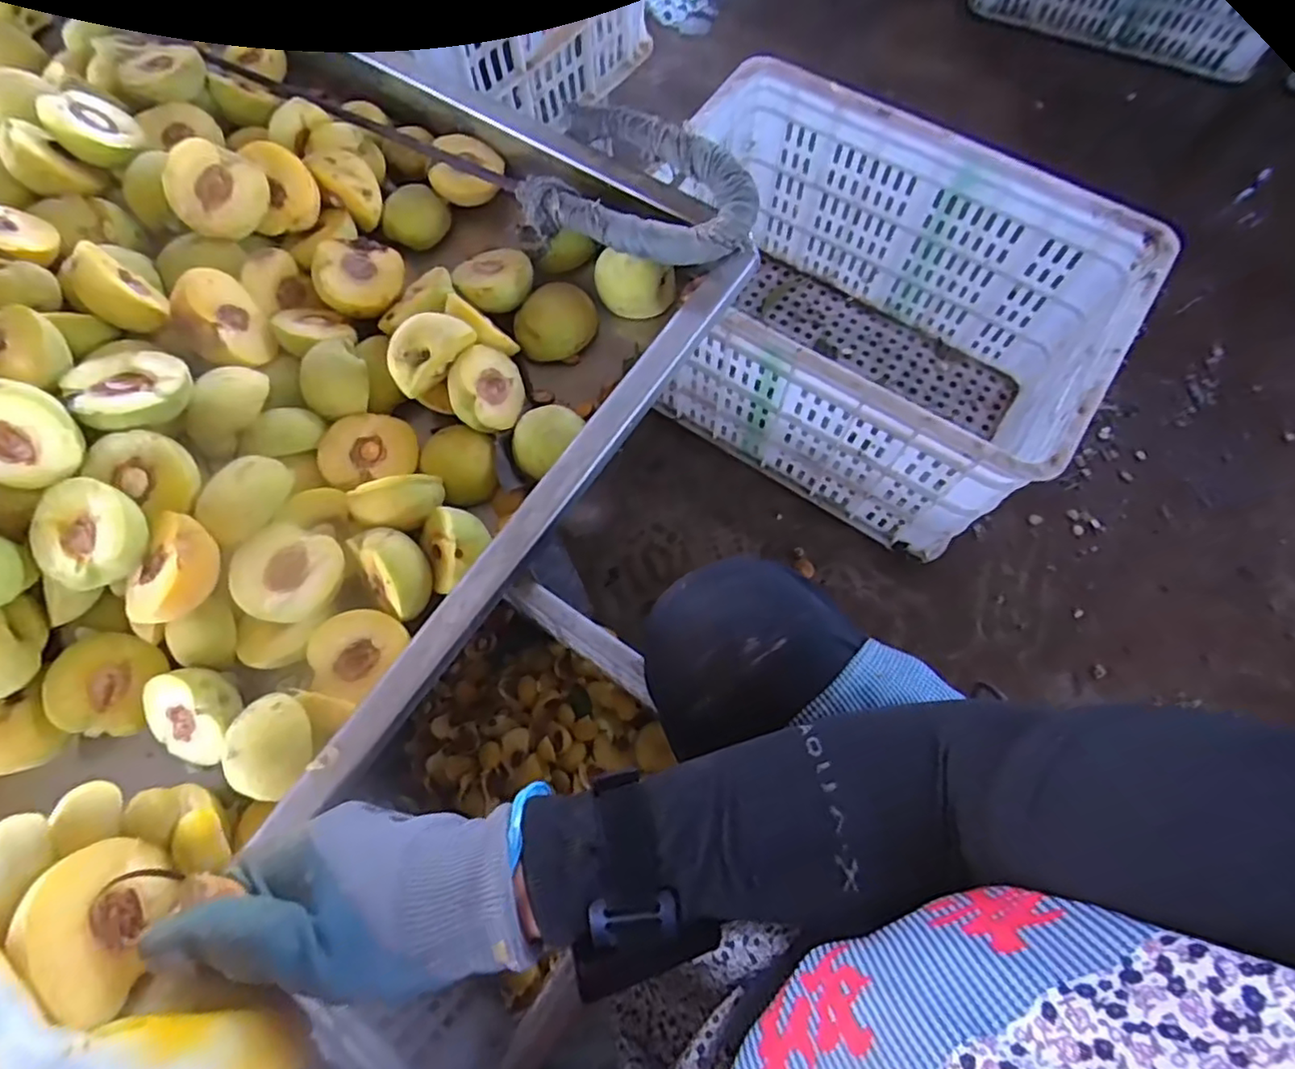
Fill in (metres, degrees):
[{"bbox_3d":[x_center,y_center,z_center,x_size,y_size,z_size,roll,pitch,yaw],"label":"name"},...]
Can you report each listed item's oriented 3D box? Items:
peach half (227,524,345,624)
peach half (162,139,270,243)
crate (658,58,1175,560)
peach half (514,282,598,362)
[{"bbox_3d":[-0.213,0.024,0.374,0.057,0.024,0.054,16,70,6],"label":"peach half"},{"bbox_3d":[-0.306,-0.242,0.450,0.061,0.030,0.059,22,91,-19],"label":"peach half"},{"bbox_3d":[0.261,-0.269,0.805,0.515,0.281,0.368,31,73,11],"label":"crate"},{"bbox_3d":[-0.068,-0.159,0.467,0.059,0.026,0.050,-12,70,-4],"label":"peach half"}]

